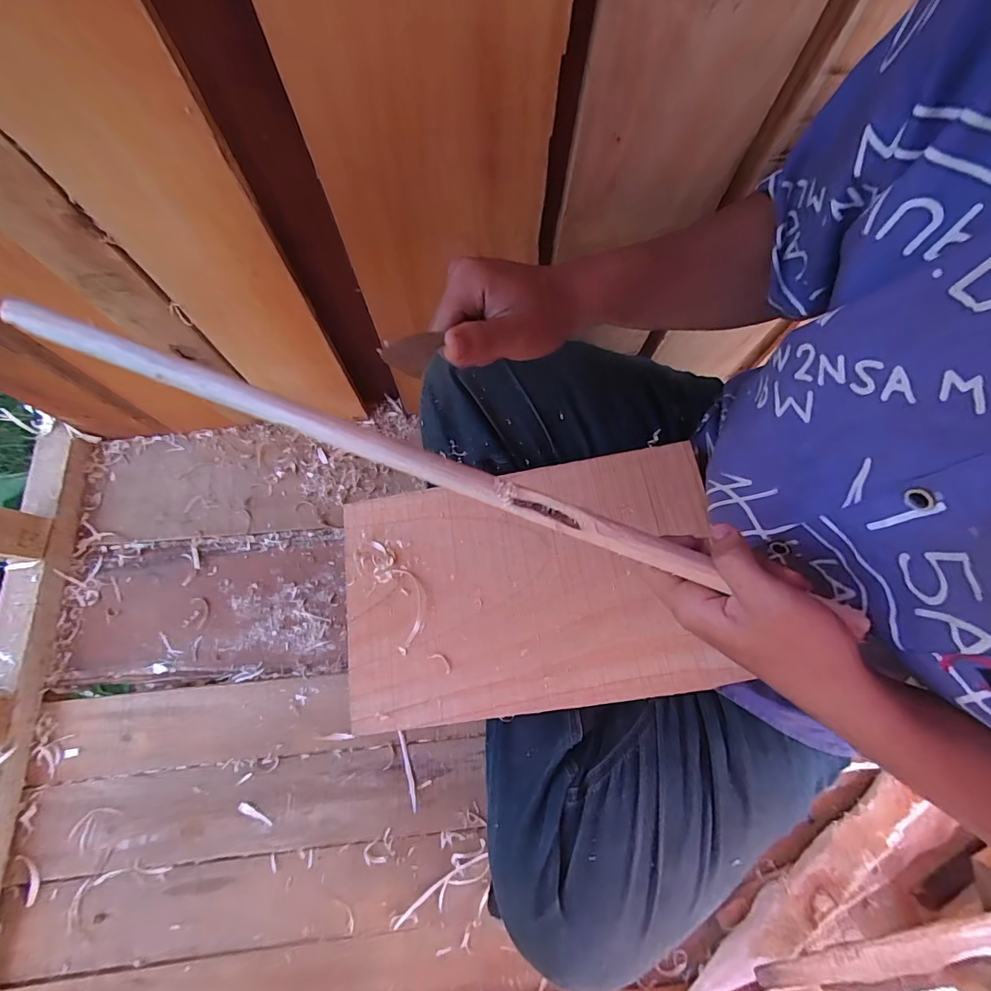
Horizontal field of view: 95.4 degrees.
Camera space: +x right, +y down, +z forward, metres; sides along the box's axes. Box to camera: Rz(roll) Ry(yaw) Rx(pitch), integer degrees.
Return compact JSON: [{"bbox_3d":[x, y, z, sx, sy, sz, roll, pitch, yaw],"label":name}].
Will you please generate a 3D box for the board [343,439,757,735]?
[{"bbox_3d":[0.025,0.075,0.389,0.321,0.012,0.200,-11,70,7],"label":"board"}]

